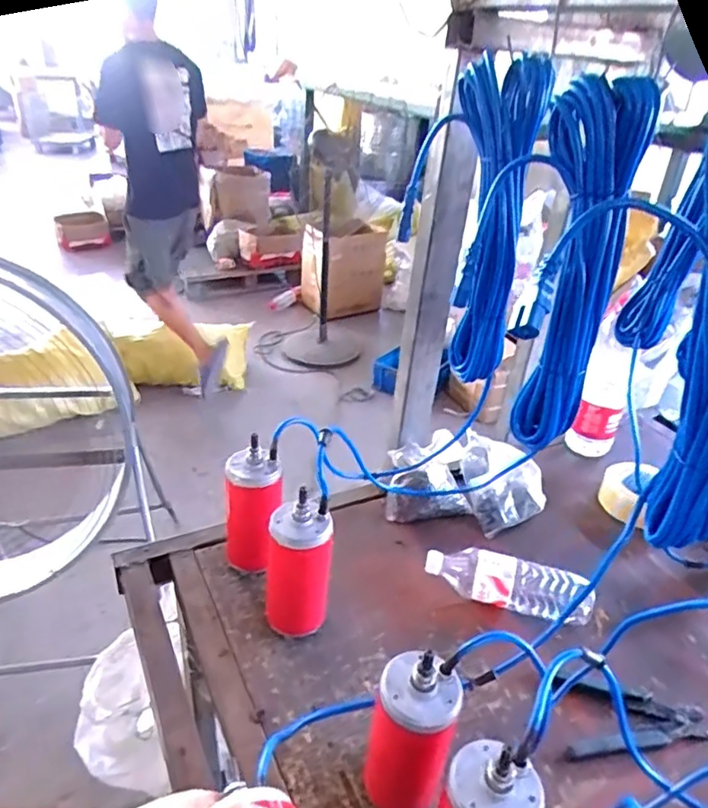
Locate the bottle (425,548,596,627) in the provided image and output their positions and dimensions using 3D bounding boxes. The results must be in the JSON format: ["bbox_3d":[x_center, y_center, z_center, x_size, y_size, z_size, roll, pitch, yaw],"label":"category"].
[{"bbox_3d":[0.217,0.255,0.845,0.231,0.062,0.061,15,34,18],"label":"bottle"}]

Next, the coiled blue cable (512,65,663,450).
[{"bbox_3d":[0.201,-0.114,0.570,0.082,0.337,0.048,12,33,13],"label":"coiled blue cable"}]

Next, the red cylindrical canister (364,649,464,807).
[{"bbox_3d":[0.056,0.322,0.582,0.074,0.193,0.074,14,33,16],"label":"red cylindrical canister"}]

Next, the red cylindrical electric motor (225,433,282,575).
[{"bbox_3d":[-0.140,0.152,0.840,0.077,0.194,0.061,4,32,0],"label":"red cylindrical electric motor"}]

